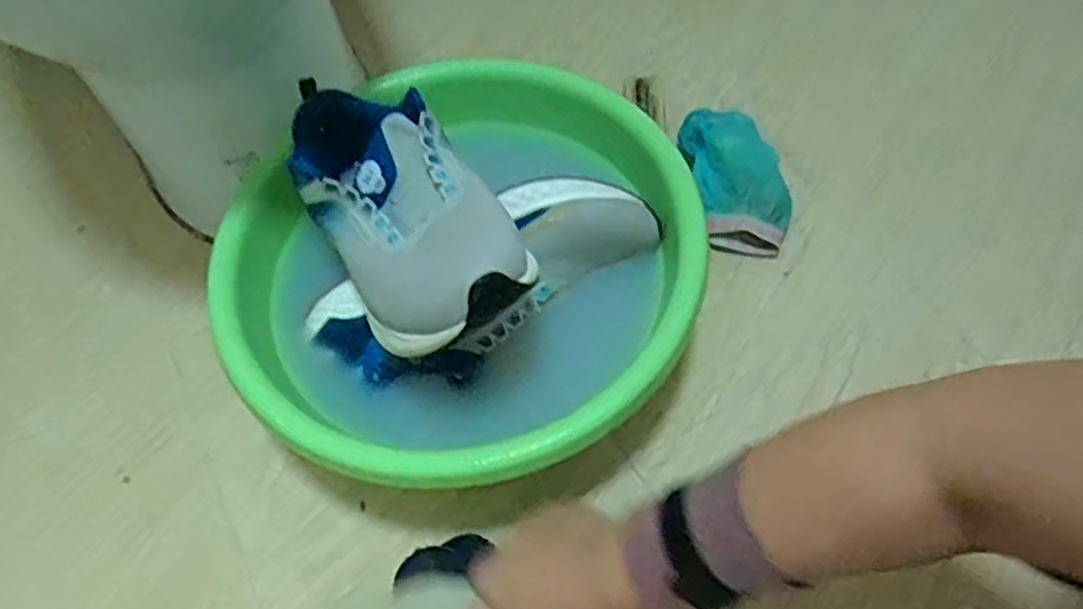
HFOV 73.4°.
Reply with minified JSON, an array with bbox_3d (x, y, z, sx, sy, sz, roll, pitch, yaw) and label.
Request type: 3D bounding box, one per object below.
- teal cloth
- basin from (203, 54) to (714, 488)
[{"bbox_3d":[0.181,-0.120,0.690,0.085,0.050,0.160,-11,61,-3],"label":"teal cloth"},{"bbox_3d":[-0.052,-0.016,0.593,0.333,0.147,0.358,-1,61,3],"label":"basin"}]

